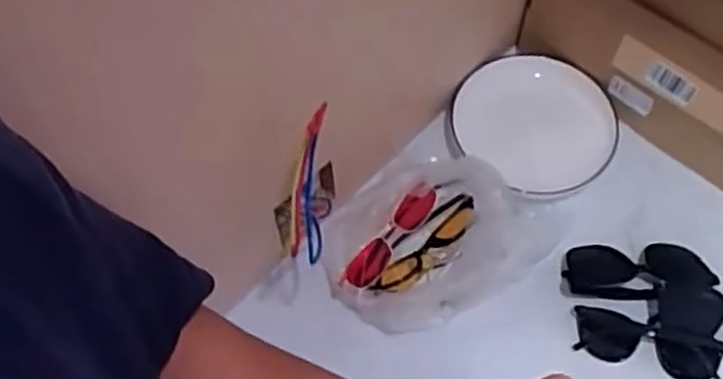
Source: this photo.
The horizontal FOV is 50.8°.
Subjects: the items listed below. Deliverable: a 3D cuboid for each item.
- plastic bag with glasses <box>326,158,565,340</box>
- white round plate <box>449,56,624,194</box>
[{"bbox_3d":[0.081,0.040,0.736,0.228,0.082,0.134,-24,64,-12],"label":"plastic bag with glasses"},{"bbox_3d":[0.191,-0.075,0.834,0.158,0.032,0.167,0,61,0],"label":"white round plate"}]

